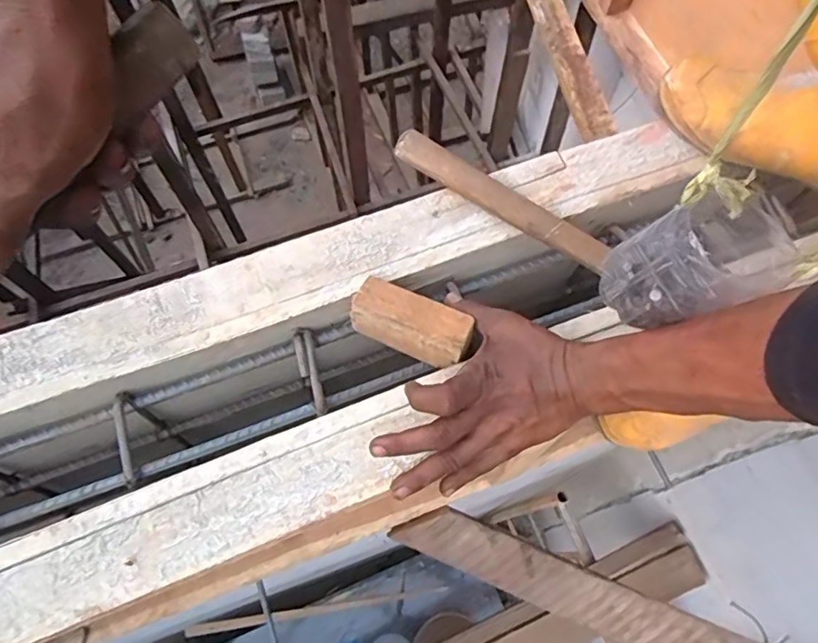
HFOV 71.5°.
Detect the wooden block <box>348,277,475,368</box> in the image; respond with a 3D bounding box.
[{"bbox_3d":[0.001,0.001,0.489,0.104,0.046,0.040,23,69,10],"label":"wooden block"}]

